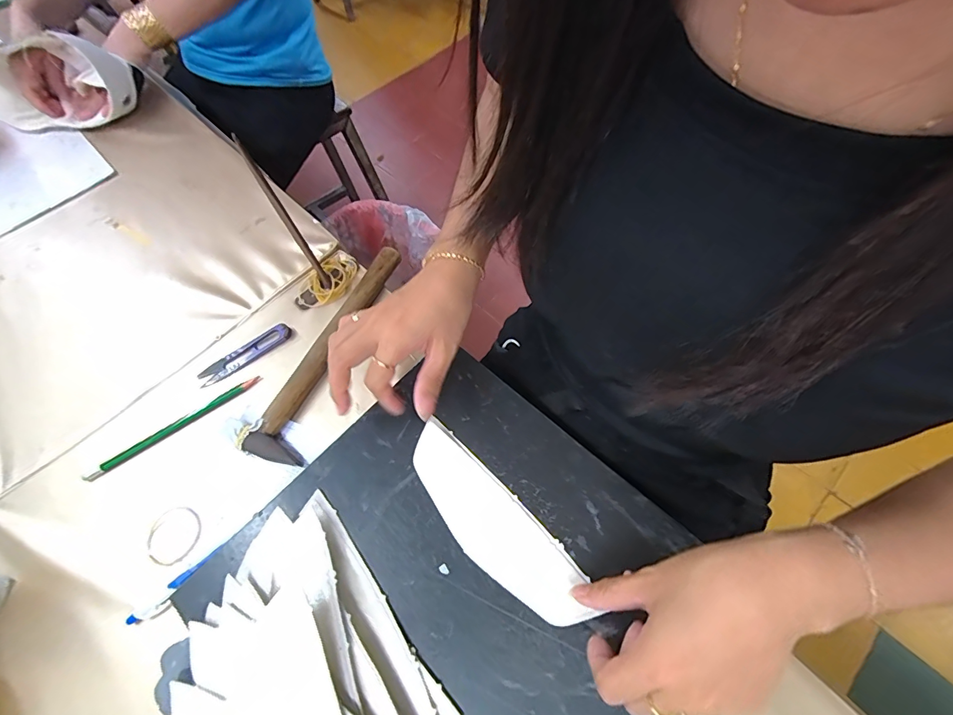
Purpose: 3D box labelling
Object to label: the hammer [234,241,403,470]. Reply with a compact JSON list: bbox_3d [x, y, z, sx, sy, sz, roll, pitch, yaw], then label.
[{"bbox_3d":[-0.152,-0.016,0.428,0.054,0.022,0.248,15,64,10],"label":"hammer"}]

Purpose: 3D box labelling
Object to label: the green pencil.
[{"bbox_3d":[-0.293,0.066,0.405,0.168,0.006,0.009,-33,66,-14],"label":"green pencil"}]

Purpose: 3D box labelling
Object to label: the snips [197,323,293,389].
[{"bbox_3d":[-0.241,-0.004,0.436,0.099,0.009,0.021,-34,66,-14],"label":"snips"}]

